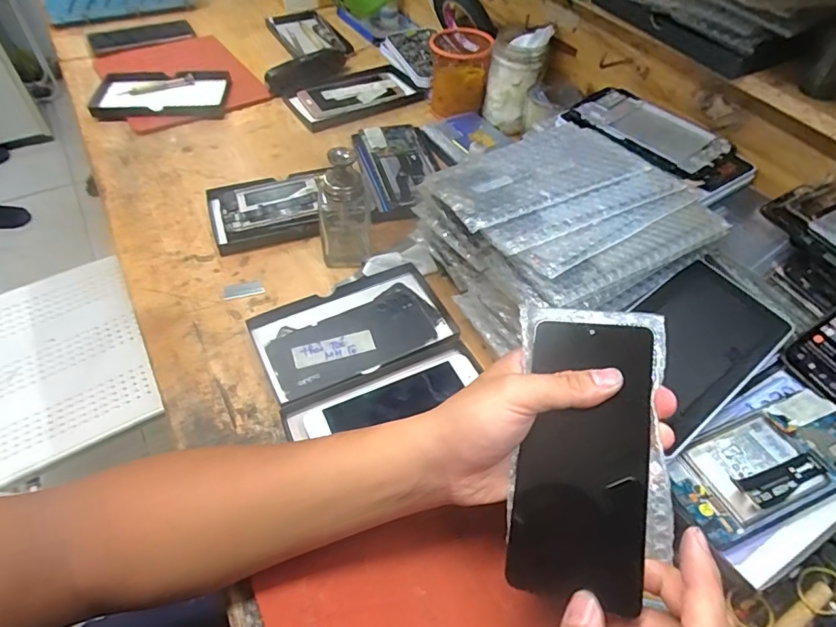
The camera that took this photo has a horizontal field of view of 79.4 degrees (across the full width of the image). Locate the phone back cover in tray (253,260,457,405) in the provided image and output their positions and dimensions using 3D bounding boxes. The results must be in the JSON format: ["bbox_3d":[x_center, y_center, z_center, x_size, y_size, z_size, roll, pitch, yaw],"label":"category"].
[{"bbox_3d":[-0.060,0.016,0.489,0.182,0.015,0.108,-19,54,-17],"label":"phone back cover in tray"}]

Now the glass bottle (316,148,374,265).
[{"bbox_3d":[-0.078,-0.117,0.519,0.052,0.118,0.067,-5,51,-6],"label":"glass bottle"}]

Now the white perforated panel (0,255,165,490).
[{"bbox_3d":[-0.596,0.090,0.771,0.322,0.026,0.334,-24,63,-18],"label":"white perforated panel"}]

